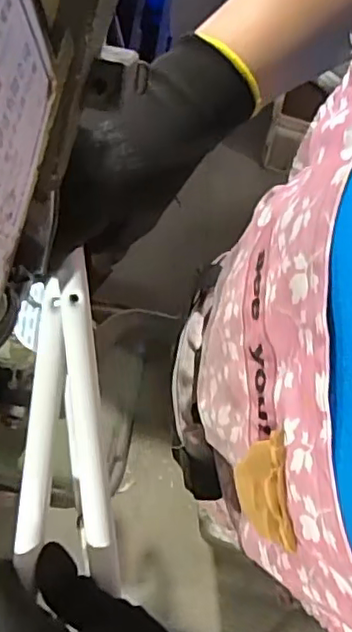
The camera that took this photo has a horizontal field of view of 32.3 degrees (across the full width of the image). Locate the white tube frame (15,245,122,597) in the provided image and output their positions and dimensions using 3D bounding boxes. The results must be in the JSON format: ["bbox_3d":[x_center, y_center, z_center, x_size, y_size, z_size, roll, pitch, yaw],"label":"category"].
[{"bbox_3d":[-0.062,0.058,0.336,0.052,0.025,0.168,-2,87,0],"label":"white tube frame"}]

